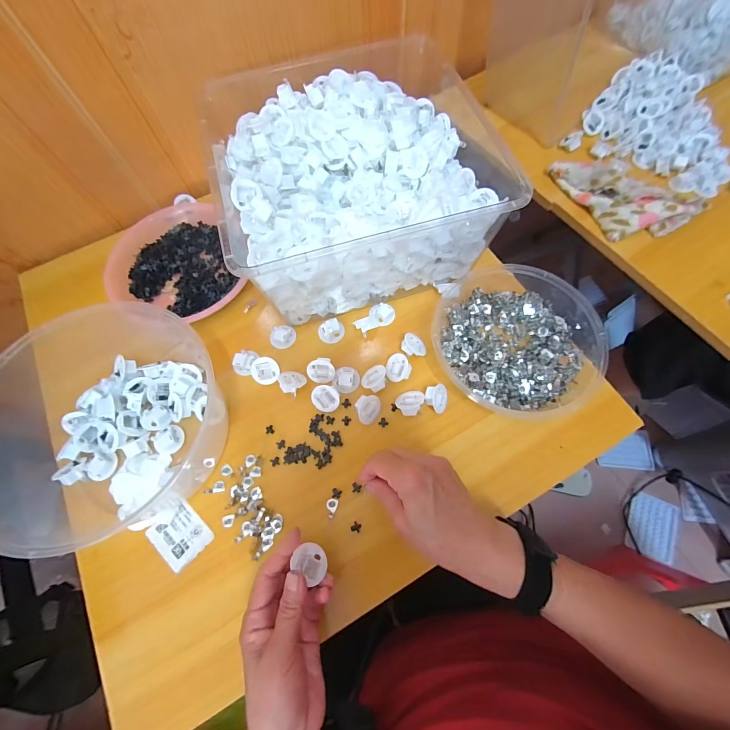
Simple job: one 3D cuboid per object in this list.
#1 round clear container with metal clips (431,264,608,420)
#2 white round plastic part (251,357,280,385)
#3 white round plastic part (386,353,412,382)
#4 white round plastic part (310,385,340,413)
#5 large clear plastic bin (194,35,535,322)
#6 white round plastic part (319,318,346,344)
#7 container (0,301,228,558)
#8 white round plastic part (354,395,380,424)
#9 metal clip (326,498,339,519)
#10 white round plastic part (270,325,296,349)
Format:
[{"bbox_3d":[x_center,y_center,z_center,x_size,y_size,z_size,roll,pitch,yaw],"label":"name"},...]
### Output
[{"bbox_3d":[0.174,-0.031,0.401,0.187,0.043,0.172,-1,69,2],"label":"round clear container with metal clips"},{"bbox_3d":[-0.117,0.009,0.412,0.032,0.021,0.032,-1,69,2],"label":"white round plastic part"},{"bbox_3d":[0.040,0.003,0.406,0.031,0.010,0.031,-7,76,33],"label":"white round plastic part"},{"bbox_3d":[-0.045,0.038,0.395,0.033,0.009,0.031,11,108,6],"label":"white round plastic part"},{"bbox_3d":[-0.015,-0.226,0.432,0.298,0.124,0.283,-16,69,-4],"label":"large clear plastic bin"},{"bbox_3d":[-0.042,-0.044,0.434,0.032,0.013,0.027,-16,69,-4],"label":"white round plastic part"},{"bbox_3d":[-0.276,0.051,0.355,0.226,0.105,0.222,-1,69,2],"label":"container"},{"bbox_3d":[0.003,0.049,0.389,0.026,0.018,0.033,34,74,14],"label":"white round plastic part"},{"bbox_3d":[-0.035,0.148,0.359,0.012,0.004,0.019,22,73,9],"label":"metal clip"},{"bbox_3d":[-0.102,-0.036,0.433,0.025,0.017,0.031,32,73,13],"label":"white round plastic part"}]

